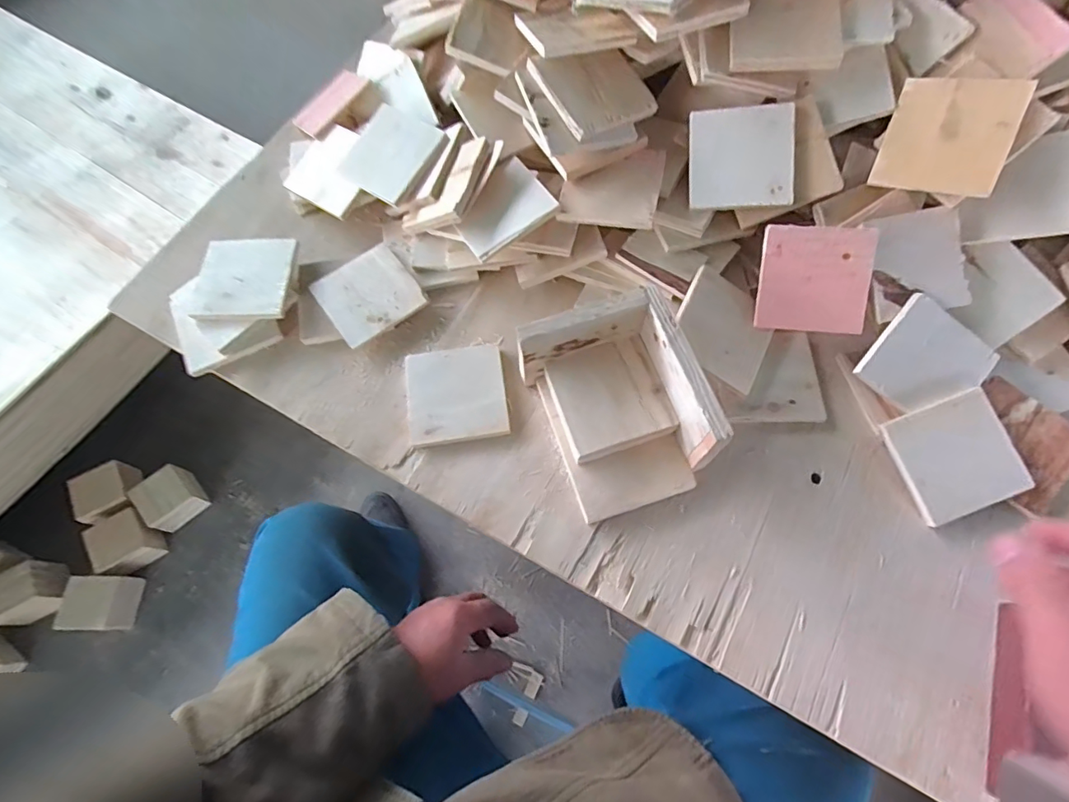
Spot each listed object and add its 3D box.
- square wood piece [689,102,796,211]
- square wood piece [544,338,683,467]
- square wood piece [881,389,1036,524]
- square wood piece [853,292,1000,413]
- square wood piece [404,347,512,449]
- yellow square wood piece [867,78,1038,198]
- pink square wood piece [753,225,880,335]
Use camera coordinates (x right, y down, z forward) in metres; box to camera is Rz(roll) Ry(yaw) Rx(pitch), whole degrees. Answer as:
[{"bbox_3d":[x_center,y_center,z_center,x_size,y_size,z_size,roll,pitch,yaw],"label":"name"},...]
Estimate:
[{"bbox_3d":[0.198,-0.233,0.495,0.093,0.010,0.092,1,98,19],"label":"square wood piece"},{"bbox_3d":[0.067,-0.004,0.462,0.094,0.013,0.096,-19,72,-1],"label":"square wood piece"},{"bbox_3d":[0.363,0.048,0.445,0.086,0.005,0.093,-23,80,9],"label":"square wood piece"},{"bbox_3d":[0.353,-0.035,0.462,0.088,0.008,0.093,39,87,7],"label":"square wood piece"},{"bbox_3d":[-0.075,-0.007,0.498,0.093,0.007,0.097,-8,68,-3],"label":"square wood piece"},{"bbox_3d":[0.370,-0.238,0.461,0.094,0.005,0.096,23,103,33],"label":"yellow square wood piece"},{"bbox_3d":[0.259,-0.112,0.477,0.093,0.006,0.094,6,104,13],"label":"pink square wood piece"}]

